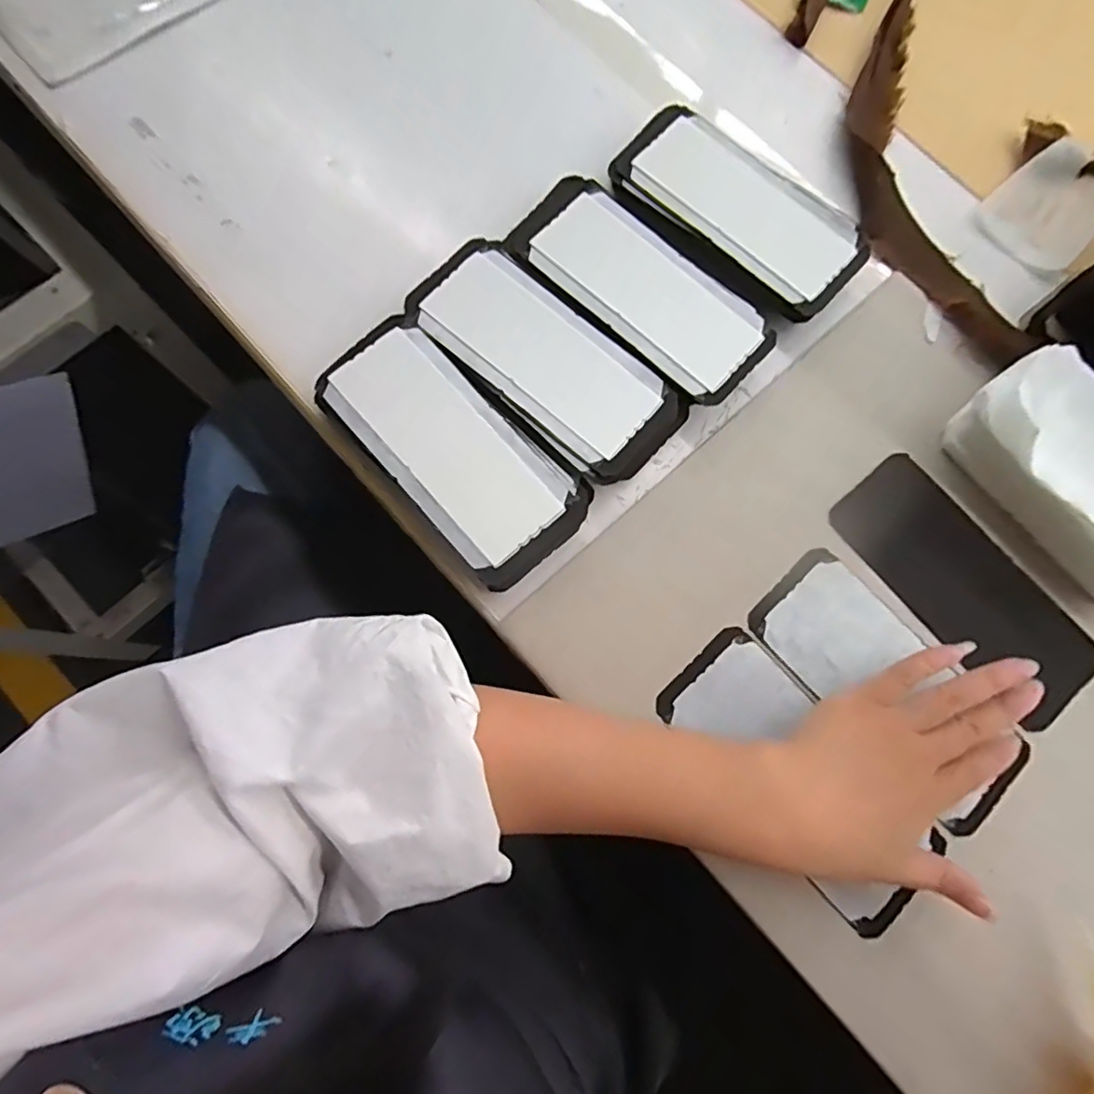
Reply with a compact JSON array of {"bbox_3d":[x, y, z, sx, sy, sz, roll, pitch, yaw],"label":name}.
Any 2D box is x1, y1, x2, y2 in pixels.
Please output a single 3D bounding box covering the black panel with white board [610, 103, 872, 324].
[{"bbox_3d":[0.123,-0.218,0.397,0.166,0.023,0.086,39,82,6],"label":"black panel with white board"}]

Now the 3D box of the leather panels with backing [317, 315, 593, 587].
[{"bbox_3d":[-0.054,-0.057,0.348,0.077,0.029,0.162,-43,83,-8],"label":"leather panels with backing"}]

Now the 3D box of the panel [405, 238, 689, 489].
[{"bbox_3d":[-0.002,-0.112,0.365,0.171,0.029,0.075,41,82,6],"label":"panel"}]

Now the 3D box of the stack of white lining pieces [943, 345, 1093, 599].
[{"bbox_3d":[0.315,-0.040,0.355,0.083,0.050,0.148,-40,83,-7],"label":"stack of white lining pieces"}]

